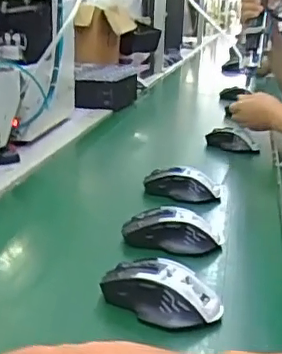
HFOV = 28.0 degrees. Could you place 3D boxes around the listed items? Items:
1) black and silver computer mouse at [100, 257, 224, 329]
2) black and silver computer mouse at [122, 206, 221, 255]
[{"bbox_3d":[0.020,0.104,0.524,0.101,0.035,0.058,15,21,34],"label":"black and silver computer mouse"},{"bbox_3d":[0.038,0.062,0.667,0.113,0.038,0.057,0,17,-8],"label":"black and silver computer mouse"}]

